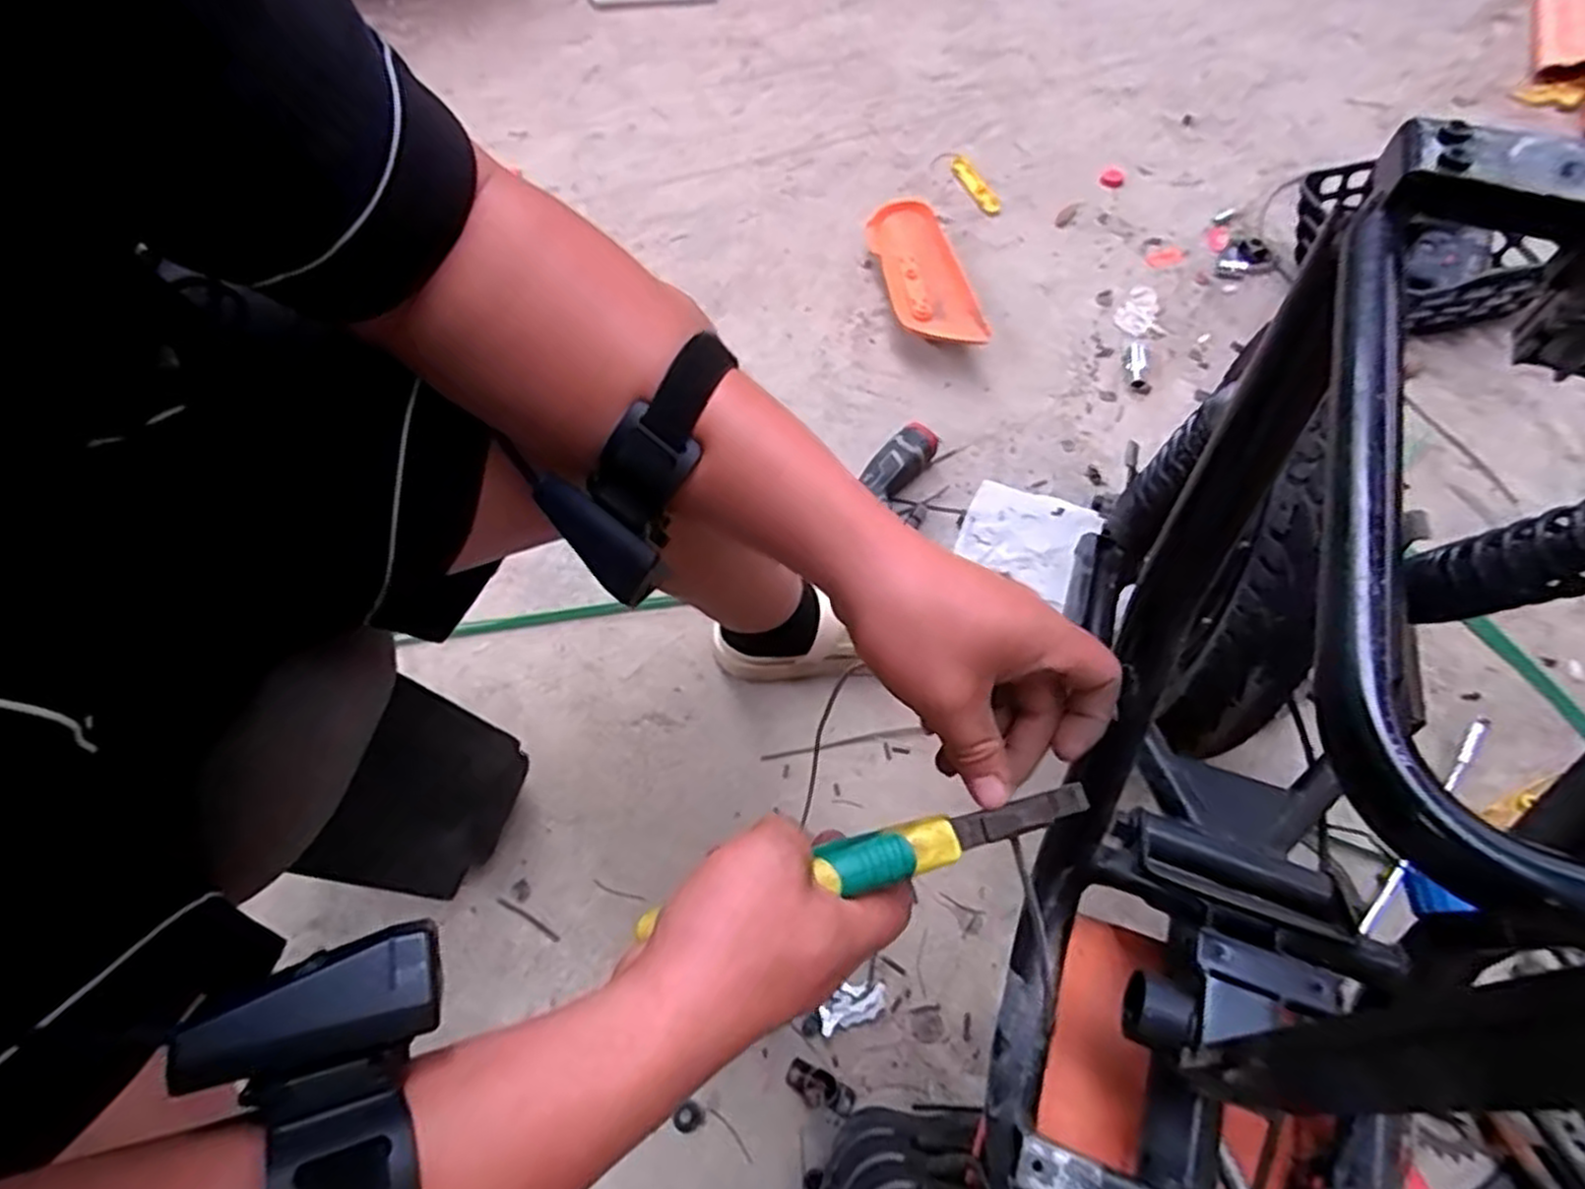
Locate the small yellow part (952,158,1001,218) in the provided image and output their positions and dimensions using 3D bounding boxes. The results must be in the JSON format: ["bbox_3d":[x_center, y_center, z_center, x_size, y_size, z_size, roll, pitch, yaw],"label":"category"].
[{"bbox_3d":[0.316,-0.699,1.334,0.031,0.020,0.143,-22,62,-8],"label":"small yellow part"}]

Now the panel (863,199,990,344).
[{"bbox_3d":[0.205,-0.494,1.199,0.115,0.057,0.346,-13,61,-3],"label":"panel"}]

